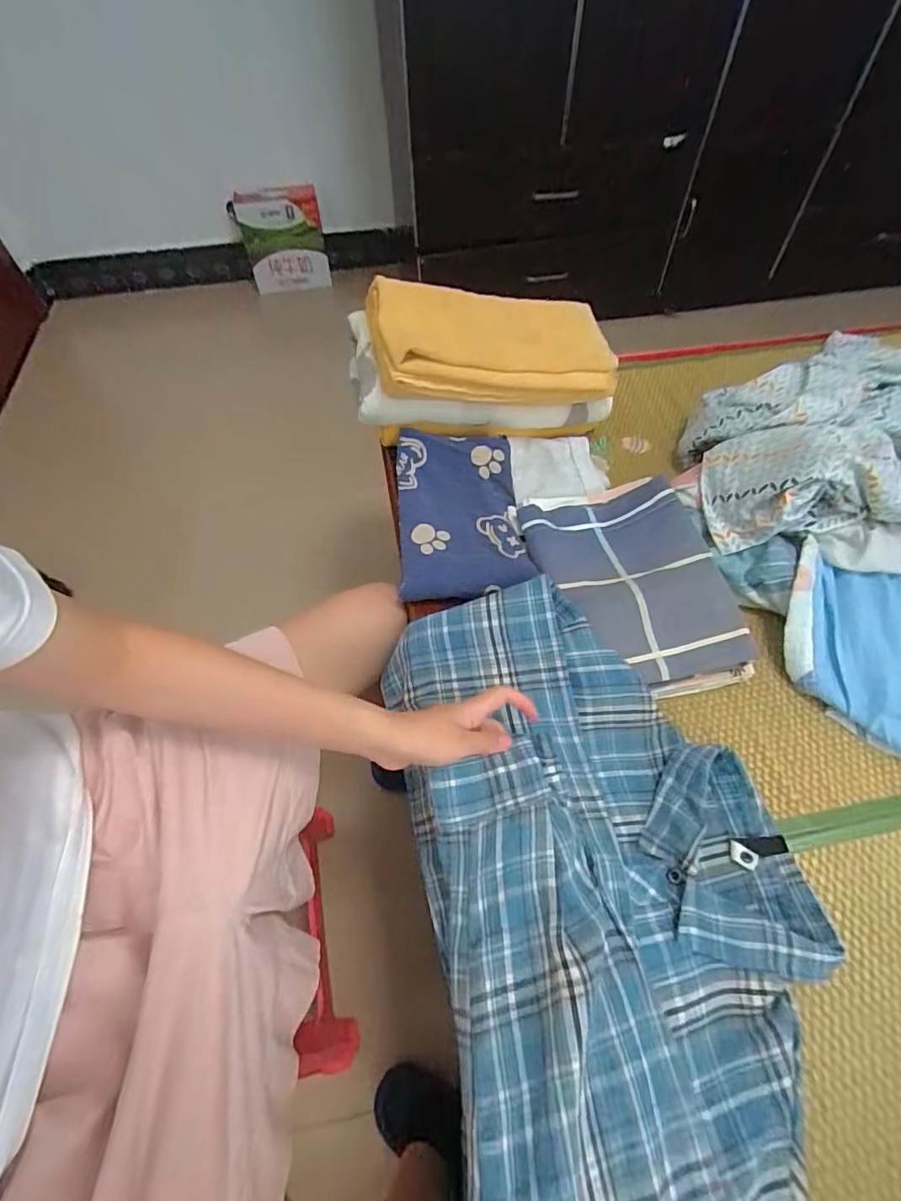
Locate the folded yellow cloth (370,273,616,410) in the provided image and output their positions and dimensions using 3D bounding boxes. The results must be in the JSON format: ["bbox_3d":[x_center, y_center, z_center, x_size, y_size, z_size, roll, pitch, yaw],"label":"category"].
[{"bbox_3d":[0.059,-0.336,0.687,0.331,0.058,0.156,-3,69,-20],"label":"folded yellow cloth"}]

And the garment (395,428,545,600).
[{"bbox_3d":[0.011,-0.111,0.644,0.150,0.032,0.256,-5,56,-1],"label":"garment"}]

